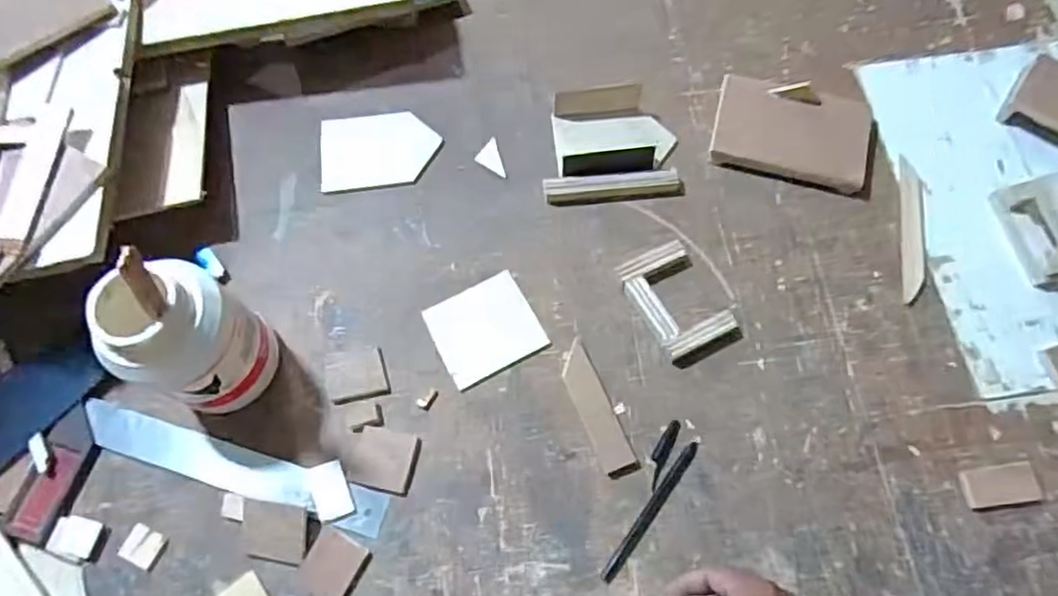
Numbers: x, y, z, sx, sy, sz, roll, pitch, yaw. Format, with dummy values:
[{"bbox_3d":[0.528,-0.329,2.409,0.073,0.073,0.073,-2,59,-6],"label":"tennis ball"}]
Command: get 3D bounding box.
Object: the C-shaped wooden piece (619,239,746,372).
[{"bbox_3d":[0.139,0.003,0.628,0.071,0.014,0.111,-29,72,-9],"label":"C-shaped wooden piece"}]

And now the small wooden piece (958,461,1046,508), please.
[{"bbox_3d":[0.400,0.158,0.570,0.065,0.004,0.032,-8,70,-2],"label":"small wooden piece"}]

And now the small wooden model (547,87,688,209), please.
[{"bbox_3d":[0.083,-0.153,0.677,0.129,0.035,0.116,-2,70,1],"label":"small wooden model"}]

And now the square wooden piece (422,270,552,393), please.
[{"bbox_3d":[-0.041,0.029,0.630,0.092,0.004,0.087,-26,72,-8],"label":"square wooden piece"}]

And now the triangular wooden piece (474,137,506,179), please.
[{"bbox_3d":[-0.041,-0.142,0.693,0.025,0.004,0.049,-17,71,-5],"label":"triangular wooden piece"}]

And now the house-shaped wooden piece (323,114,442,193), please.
[{"bbox_3d":[-0.156,-0.154,0.706,0.121,0.010,0.084,-6,70,-1],"label":"house-shaped wooden piece"}]

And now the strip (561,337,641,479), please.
[{"bbox_3d":[0.060,0.098,0.596,0.031,0.004,0.120,-23,71,-7],"label":"strip"}]

